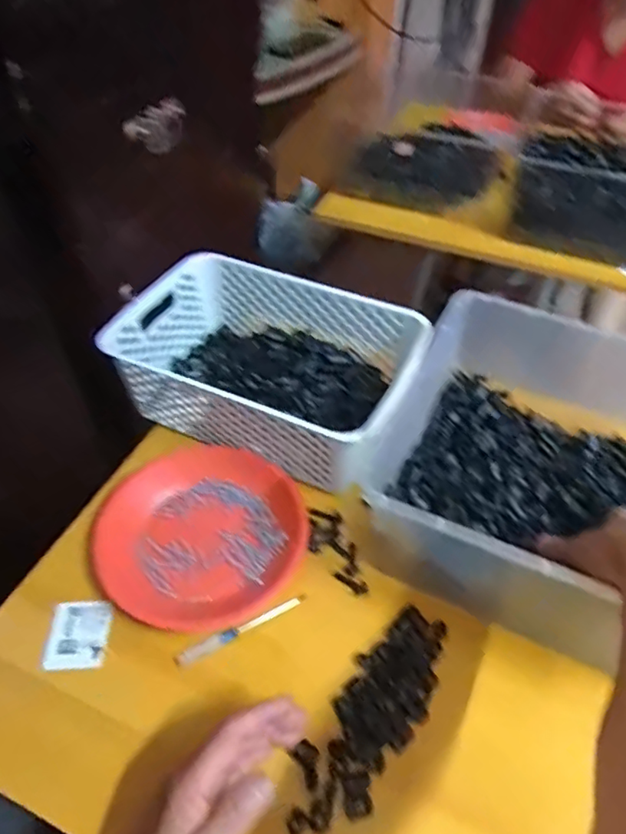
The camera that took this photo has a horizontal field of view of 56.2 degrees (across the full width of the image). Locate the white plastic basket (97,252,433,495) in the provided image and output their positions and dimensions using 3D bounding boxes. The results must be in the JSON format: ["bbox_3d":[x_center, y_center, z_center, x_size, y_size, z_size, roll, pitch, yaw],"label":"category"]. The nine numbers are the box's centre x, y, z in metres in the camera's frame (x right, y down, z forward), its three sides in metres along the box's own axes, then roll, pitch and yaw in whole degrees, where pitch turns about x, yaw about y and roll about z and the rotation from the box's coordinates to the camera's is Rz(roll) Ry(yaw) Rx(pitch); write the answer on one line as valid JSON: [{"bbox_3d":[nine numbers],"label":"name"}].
[{"bbox_3d":[-0.047,-0.059,0.669,0.311,0.111,0.211,20,50,16],"label":"white plastic basket"}]

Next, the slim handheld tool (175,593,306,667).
[{"bbox_3d":[-0.062,0.186,0.518,0.122,0.005,0.010,-22,52,-20],"label":"slim handheld tool"}]

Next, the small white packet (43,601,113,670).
[{"bbox_3d":[-0.205,0.190,0.515,0.051,0.007,0.059,-3,48,-4],"label":"small white packet"}]

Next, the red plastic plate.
[{"bbox_3d":[-0.108,0.110,0.566,0.191,0.030,0.181,1,48,-1],"label":"red plastic plate"}]

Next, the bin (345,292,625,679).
[{"bbox_3d":[0.223,0.057,0.552,0.298,0.152,0.283,23,51,18],"label":"bin"}]

